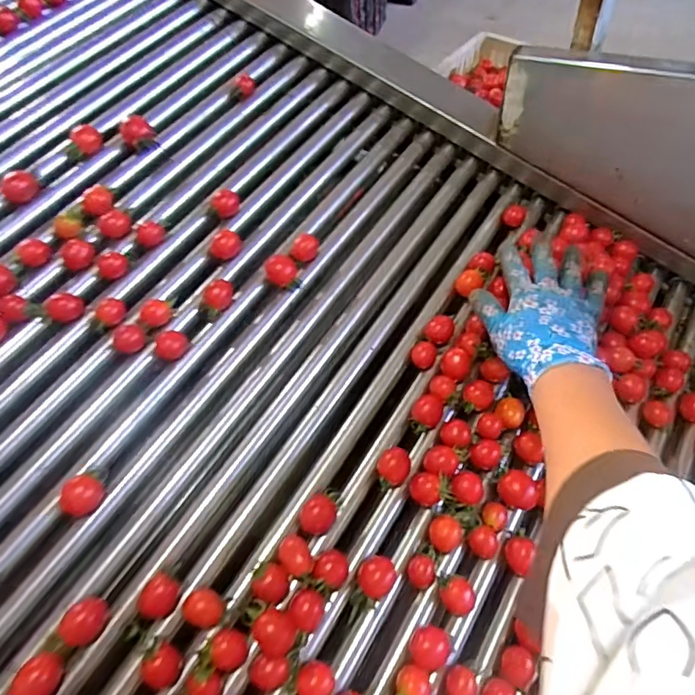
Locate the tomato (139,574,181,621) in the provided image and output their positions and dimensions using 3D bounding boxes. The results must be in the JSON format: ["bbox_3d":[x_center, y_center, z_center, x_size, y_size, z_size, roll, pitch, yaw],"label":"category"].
[{"bbox_3d":[-0.139,0.181,0.379,0.027,0.023,0.029,2,55,-3],"label":"tomato"}]

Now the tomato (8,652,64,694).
[{"bbox_3d":[-0.207,0.224,0.348,0.022,0.024,0.033,12,55,3],"label":"tomato"}]

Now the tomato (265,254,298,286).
[{"bbox_3d":[-0.064,-0.075,0.512,0.031,0.023,0.028,-5,56,-8],"label":"tomato"}]

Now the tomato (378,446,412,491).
[{"bbox_3d":[0.040,0.106,0.450,0.027,0.020,0.037,17,56,7],"label":"tomato"}]

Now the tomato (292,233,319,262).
[{"bbox_3d":[-0.043,-0.101,0.531,0.026,0.018,0.025,4,55,-2],"label":"tomato"}]

